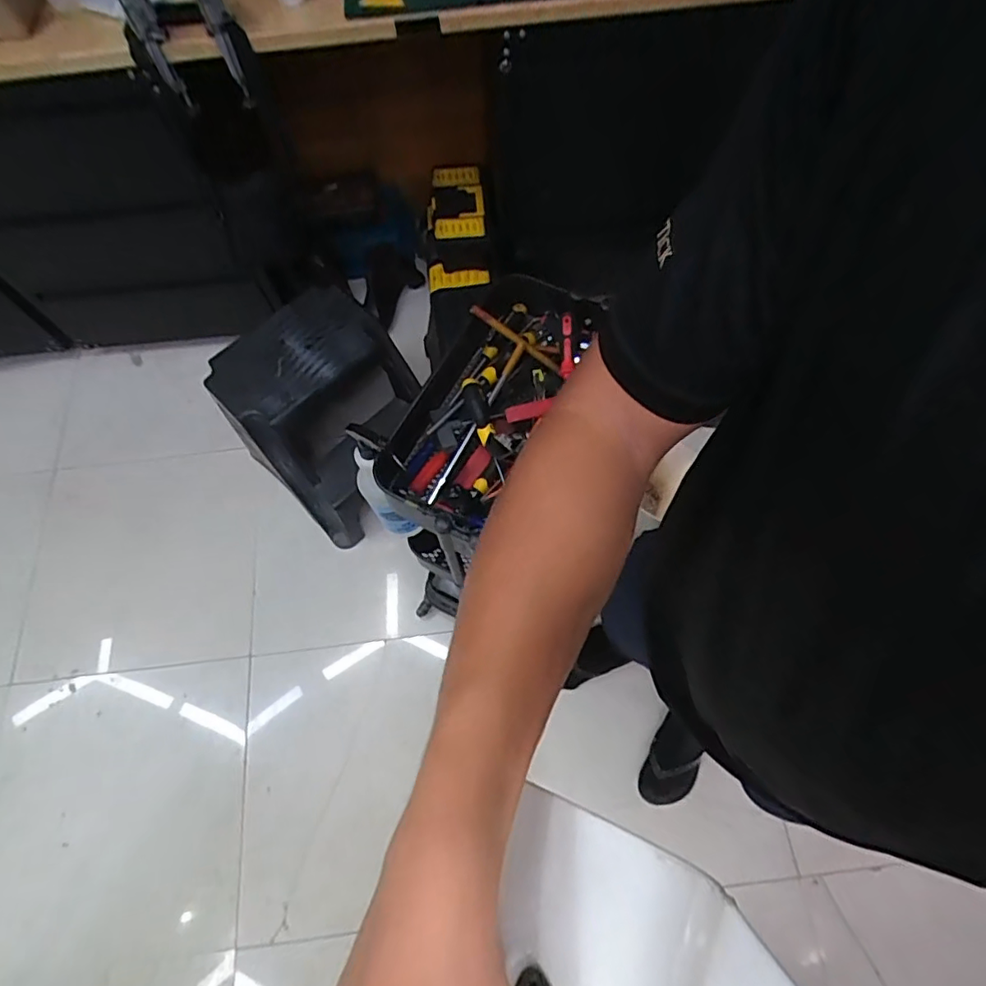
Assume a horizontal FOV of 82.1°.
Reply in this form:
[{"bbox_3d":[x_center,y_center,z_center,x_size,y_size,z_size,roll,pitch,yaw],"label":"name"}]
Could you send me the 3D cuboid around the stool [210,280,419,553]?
[{"bbox_3d":[-0.405,-0.193,1.466,0.401,0.426,0.418,42,75,18],"label":"stool"}]

